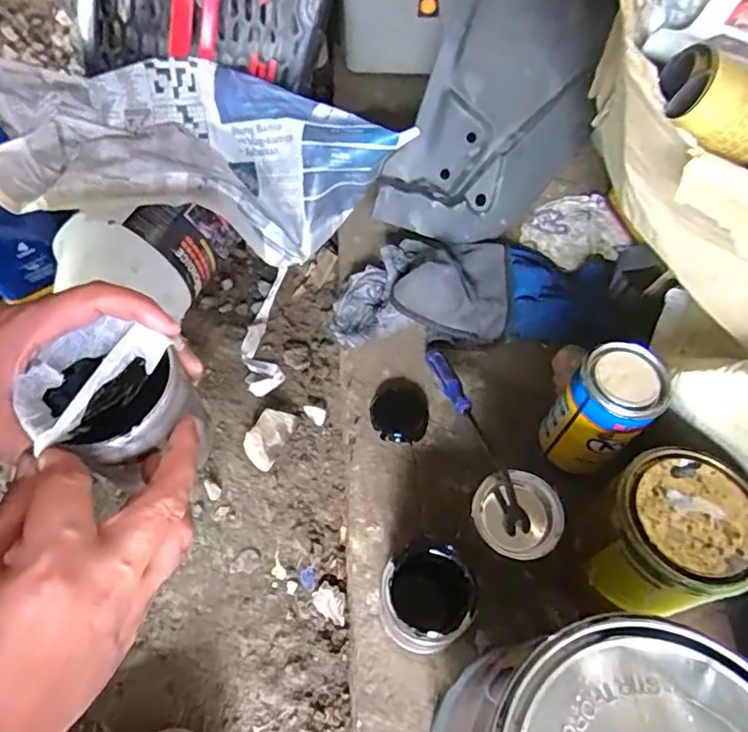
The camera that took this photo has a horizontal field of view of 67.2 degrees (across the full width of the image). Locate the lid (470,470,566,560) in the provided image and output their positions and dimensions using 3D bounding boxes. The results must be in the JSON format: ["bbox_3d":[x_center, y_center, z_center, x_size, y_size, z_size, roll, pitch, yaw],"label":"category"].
[{"bbox_3d":[0.118,0.124,0.466,0.071,0.018,0.069,17,61,13],"label":"lid"}]

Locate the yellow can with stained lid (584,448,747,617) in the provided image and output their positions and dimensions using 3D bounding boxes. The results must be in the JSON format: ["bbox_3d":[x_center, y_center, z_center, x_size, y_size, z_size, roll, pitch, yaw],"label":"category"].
[{"bbox_3d":[0.220,0.132,0.430,0.100,0.094,0.104,2,58,-2],"label":"yellow can with stained lid"}]

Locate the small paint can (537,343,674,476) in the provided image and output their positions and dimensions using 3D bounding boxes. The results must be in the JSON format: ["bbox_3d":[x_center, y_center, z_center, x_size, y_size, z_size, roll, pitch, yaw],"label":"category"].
[{"bbox_3d":[0.201,0.041,0.505,0.069,0.118,0.066,2,58,-2],"label":"small paint can"}]

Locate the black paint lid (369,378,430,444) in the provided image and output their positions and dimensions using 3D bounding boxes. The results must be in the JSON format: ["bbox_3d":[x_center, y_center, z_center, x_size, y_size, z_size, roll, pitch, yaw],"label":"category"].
[{"bbox_3d":[0.027,0.044,0.580,0.059,0.007,0.074,9,58,2],"label":"black paint lid"}]

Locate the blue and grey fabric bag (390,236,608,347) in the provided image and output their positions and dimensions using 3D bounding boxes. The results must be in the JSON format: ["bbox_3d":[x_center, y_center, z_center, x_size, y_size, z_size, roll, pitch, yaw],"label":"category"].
[{"bbox_3d":[0.142,-0.092,0.635,0.239,0.061,0.134,3,58,-1],"label":"blue and grey fabric bag"}]

